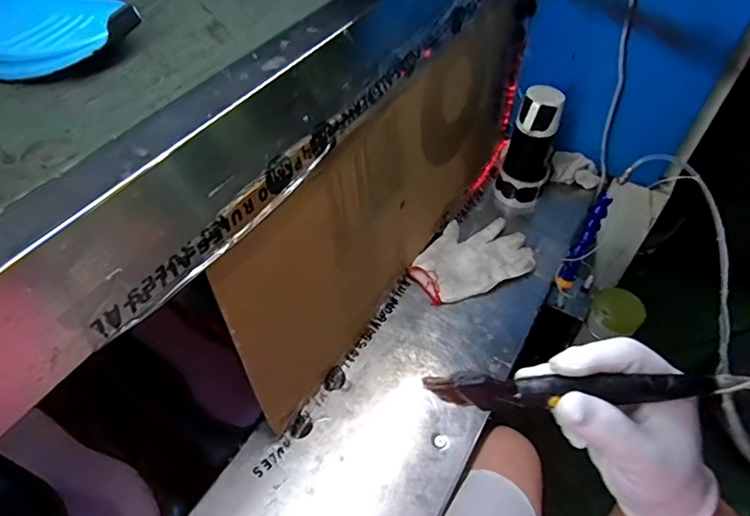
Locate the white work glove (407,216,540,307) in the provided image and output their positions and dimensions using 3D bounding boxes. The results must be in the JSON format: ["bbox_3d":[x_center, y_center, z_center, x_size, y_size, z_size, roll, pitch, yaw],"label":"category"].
[{"bbox_3d":[0.148,0.000,0.810,0.194,0.029,0.127,-17,51,-15],"label":"white work glove"}]

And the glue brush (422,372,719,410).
[{"bbox_3d":[0.103,0.070,0.273,0.148,0.019,0.012,-2,49,1],"label":"glue brush"}]

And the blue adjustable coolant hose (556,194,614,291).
[{"bbox_3d":[0.308,-0.019,0.754,0.026,0.157,0.020,27,31,21],"label":"blue adjustable coolant hose"}]

